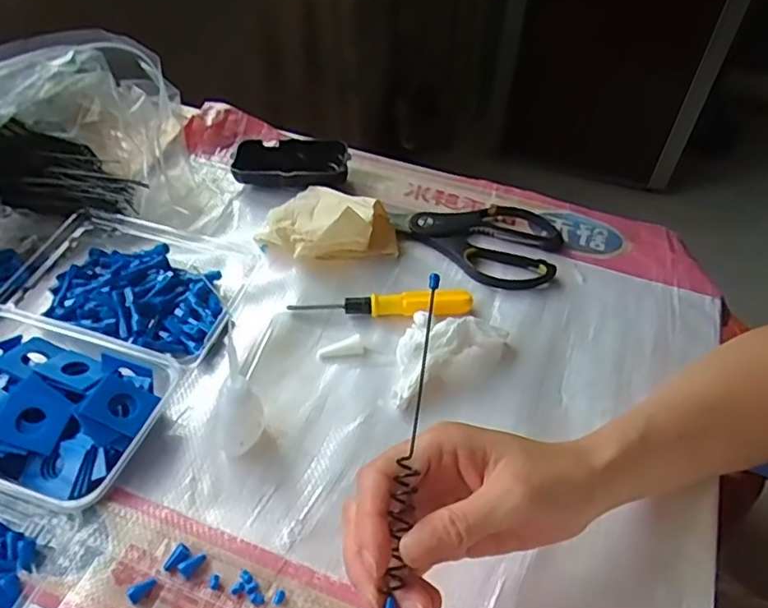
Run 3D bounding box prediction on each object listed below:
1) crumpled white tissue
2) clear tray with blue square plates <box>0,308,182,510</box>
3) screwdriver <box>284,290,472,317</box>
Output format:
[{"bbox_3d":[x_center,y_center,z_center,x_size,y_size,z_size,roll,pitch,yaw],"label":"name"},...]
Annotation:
[{"bbox_3d":[0.042,0.032,0.438,0.098,0.040,0.051,-30,55,-25],"label":"crumpled white tissue"},{"bbox_3d":[-0.229,0.067,0.397,0.159,0.036,0.106,15,49,11],"label":"clear tray with blue square plates"},{"bbox_3d":[-0.001,0.001,0.478,0.141,0.018,0.014,-1,48,-3],"label":"screwdriver"}]

